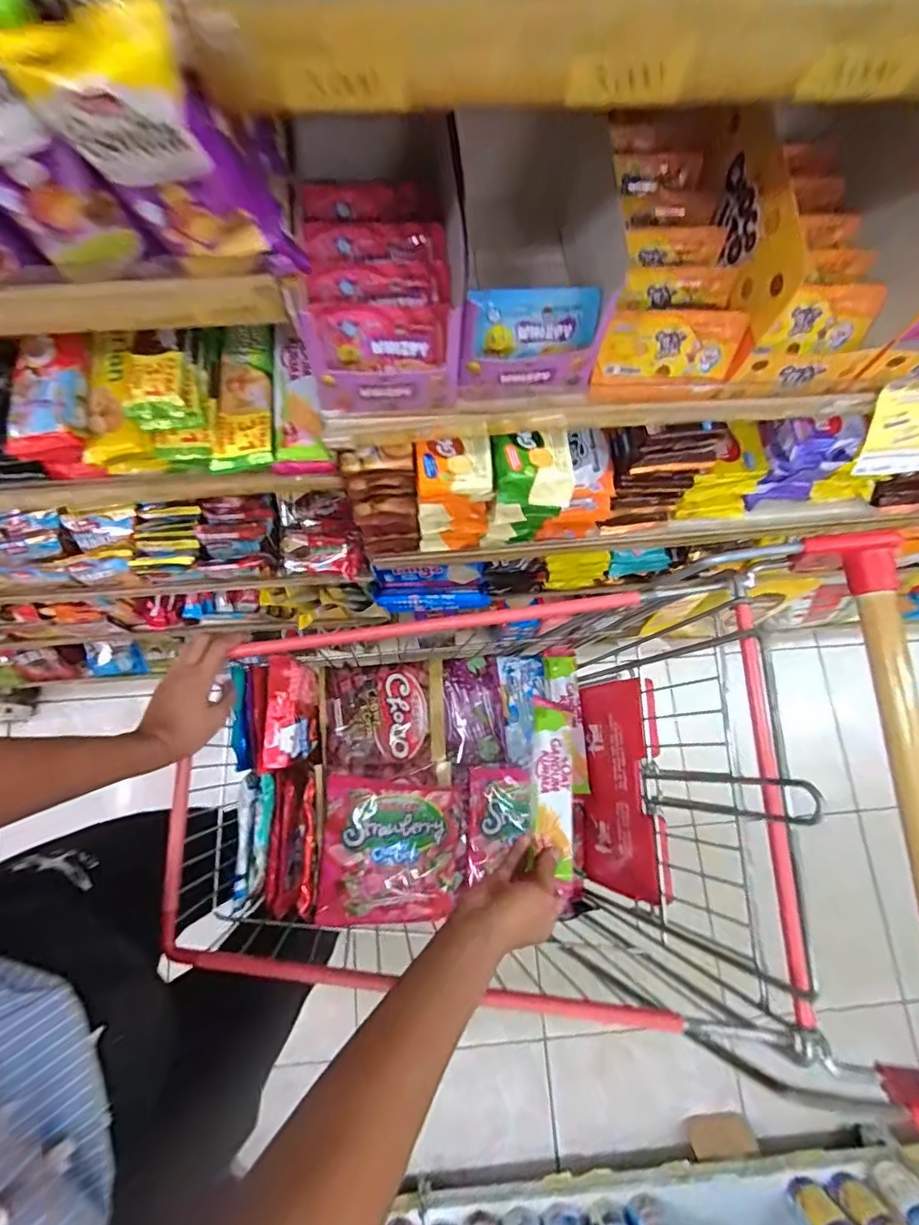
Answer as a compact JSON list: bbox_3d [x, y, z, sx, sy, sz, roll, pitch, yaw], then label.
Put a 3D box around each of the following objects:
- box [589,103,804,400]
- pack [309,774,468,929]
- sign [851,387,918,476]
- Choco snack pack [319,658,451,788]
[{"bbox_3d":[0.174,-0.307,0.437,0.116,0.103,0.236,1,76,0],"label":"box"},{"bbox_3d":[-0.081,0.295,0.687,0.172,0.032,0.162,2,76,0],"label":"pack"},{"bbox_3d":[0.398,-0.160,0.487,0.082,0.076,0.006,-4,33,-5],"label":"sign"},{"bbox_3d":[-0.103,0.150,0.749,0.170,0.025,0.172,-2,61,-4],"label":"Choco snack pack"}]

